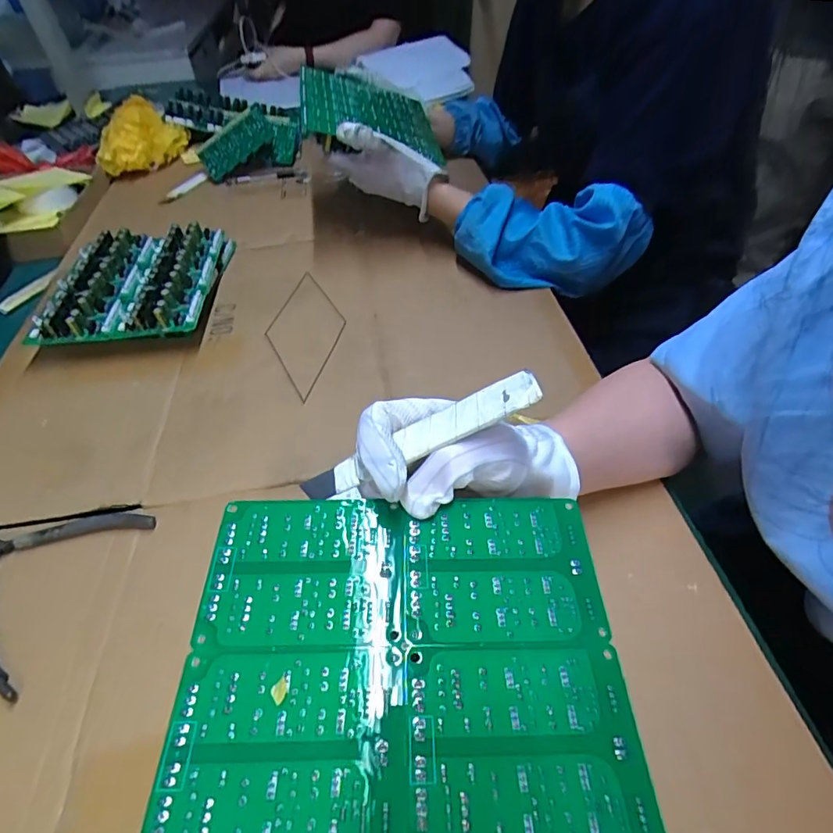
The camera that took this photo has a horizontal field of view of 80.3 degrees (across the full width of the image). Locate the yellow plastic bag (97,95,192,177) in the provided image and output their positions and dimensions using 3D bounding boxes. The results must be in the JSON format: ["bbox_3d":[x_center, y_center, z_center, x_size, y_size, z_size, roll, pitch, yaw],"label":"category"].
[{"bbox_3d":[-0.488,-0.493,0.863,0.118,0.075,0.144,0,49,5],"label":"yellow plastic bag"}]

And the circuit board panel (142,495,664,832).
[{"bbox_3d":[-0.004,0.123,0.182,0.173,0.004,0.203,0,49,-2],"label":"circuit board panel"}]

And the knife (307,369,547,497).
[{"bbox_3d":[0.000,0.014,0.254,0.133,0.005,0.022,-27,48,12],"label":"knife"}]

